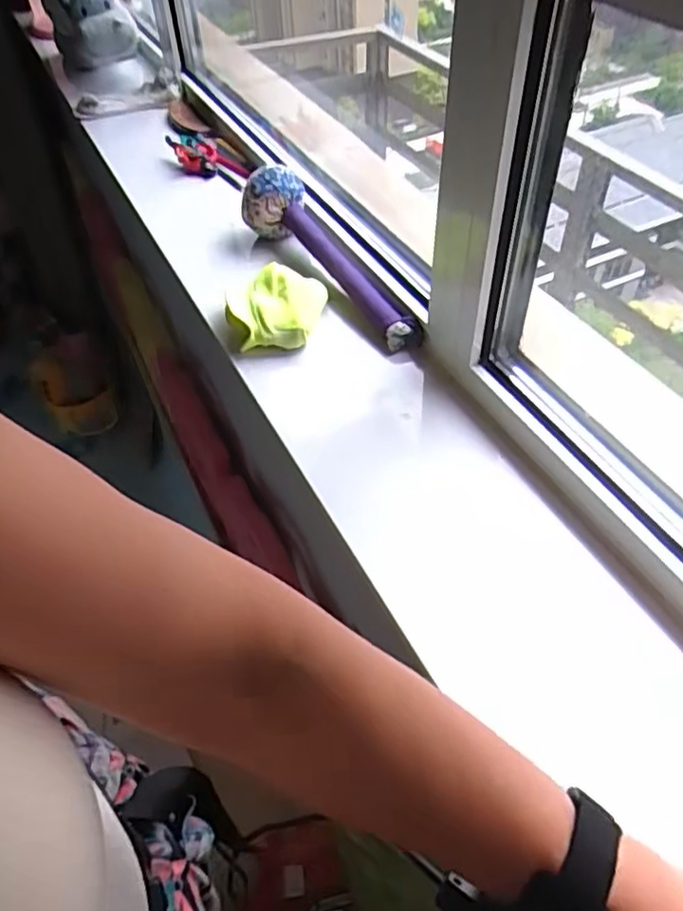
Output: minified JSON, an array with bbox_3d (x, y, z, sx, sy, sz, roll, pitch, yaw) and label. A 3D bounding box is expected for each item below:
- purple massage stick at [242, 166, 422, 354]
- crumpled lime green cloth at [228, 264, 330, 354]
[{"bbox_3d":[-0.018,-0.228,0.747,0.073,0.080,0.303,-25,52,-19],"label":"purple massage stick"},{"bbox_3d":[-0.069,-0.159,0.711,0.103,0.050,0.095,-5,48,-3],"label":"crumpled lime green cloth"}]

